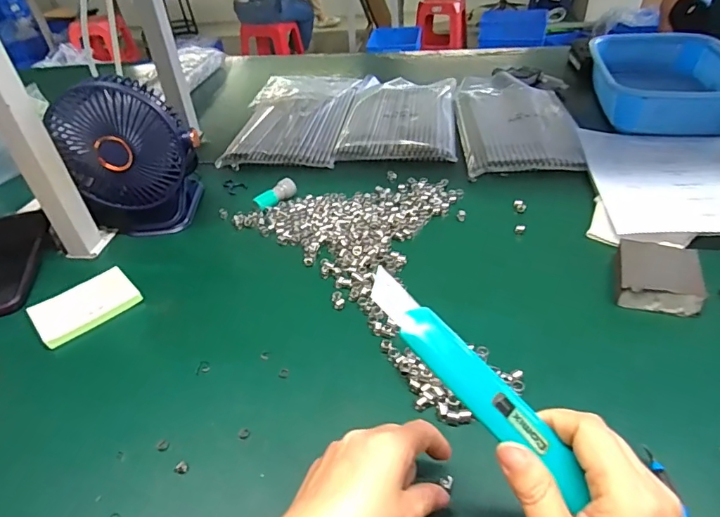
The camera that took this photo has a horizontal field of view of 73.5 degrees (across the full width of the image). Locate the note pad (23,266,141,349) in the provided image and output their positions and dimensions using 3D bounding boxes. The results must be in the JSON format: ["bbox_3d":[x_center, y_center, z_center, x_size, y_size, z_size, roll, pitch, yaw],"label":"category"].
[{"bbox_3d":[-0.285,0.049,0.501,0.094,0.017,0.061,-33,46,-30],"label":"note pad"}]

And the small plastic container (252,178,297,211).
[{"bbox_3d":[-0.110,-0.086,0.642,0.023,0.017,0.062,29,50,36],"label":"small plastic container"}]

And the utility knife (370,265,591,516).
[{"bbox_3d":[0.059,0.061,0.249,0.142,0.007,0.028,45,55,11],"label":"utility knife"}]

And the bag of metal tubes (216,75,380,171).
[{"bbox_3d":[-0.106,-0.257,0.843,0.197,0.025,0.326,2,39,10],"label":"bag of metal tubes"}]

